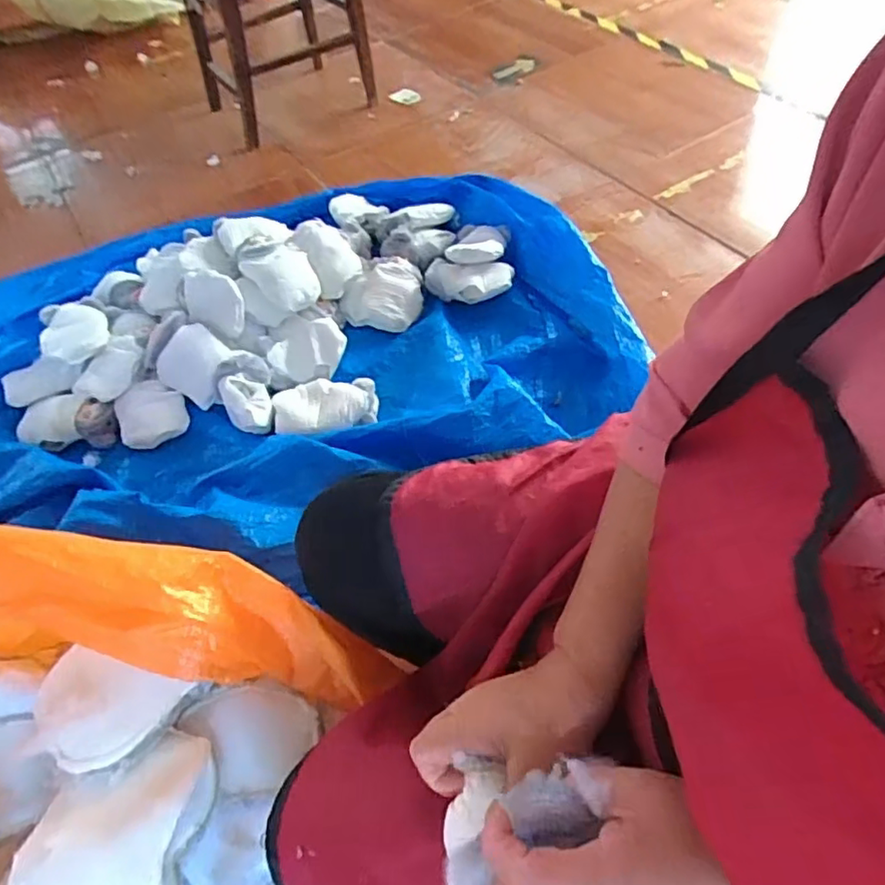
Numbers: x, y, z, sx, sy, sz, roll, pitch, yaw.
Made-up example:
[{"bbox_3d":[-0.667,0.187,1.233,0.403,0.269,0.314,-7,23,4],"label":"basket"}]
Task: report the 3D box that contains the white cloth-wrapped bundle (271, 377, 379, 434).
[{"bbox_3d":[-0.211,-0.066,1.080,0.184,0.043,0.113,-11,53,-3],"label":"white cloth-wrapped bundle"}]

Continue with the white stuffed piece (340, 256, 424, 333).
[{"bbox_3d":[-0.109,-0.305,1.243,0.130,0.064,0.174,27,60,23],"label":"white stuffed piece"}]

